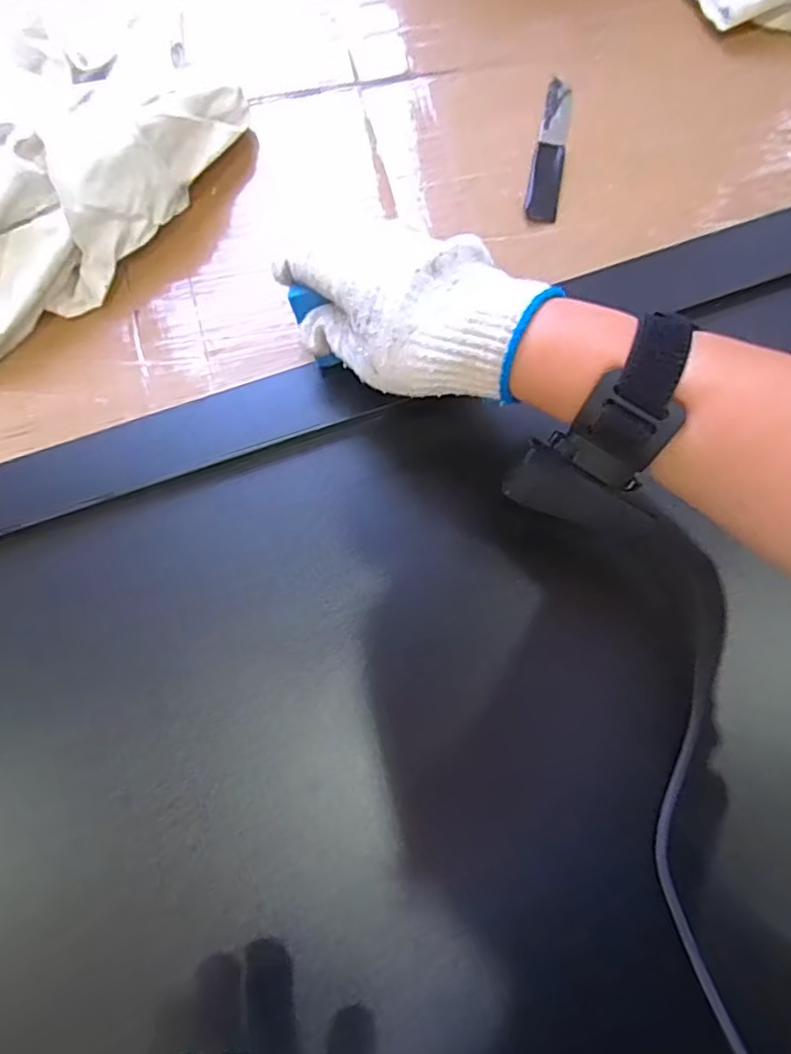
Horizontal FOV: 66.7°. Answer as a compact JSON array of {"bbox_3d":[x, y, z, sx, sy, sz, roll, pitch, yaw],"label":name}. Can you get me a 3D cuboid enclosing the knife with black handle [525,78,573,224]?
[{"bbox_3d":[0.105,-0.256,0.408,0.021,0.005,0.111,9,79,2],"label":"knife with black handle"}]

